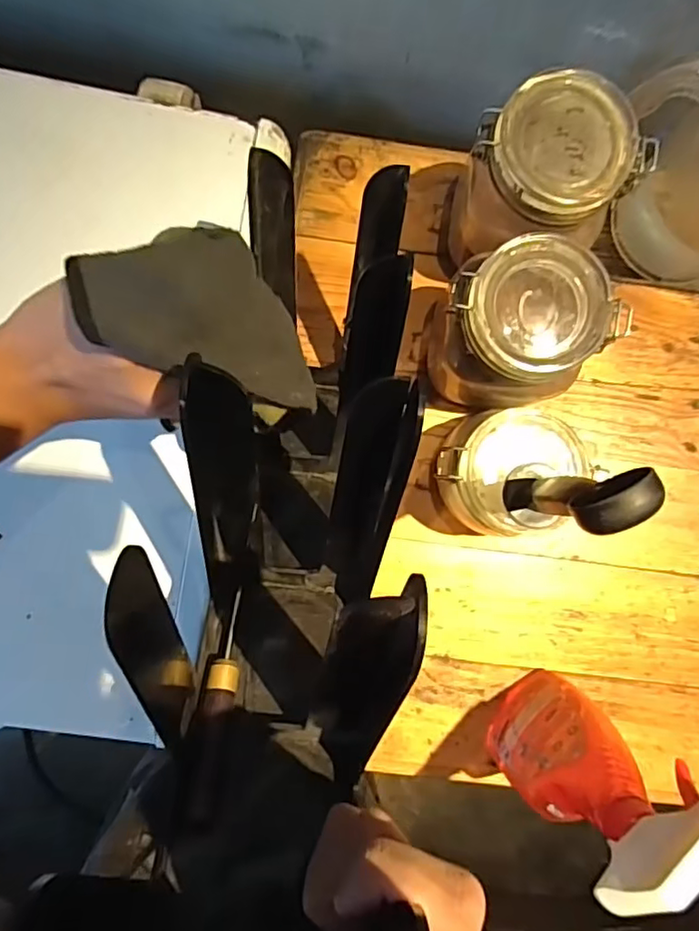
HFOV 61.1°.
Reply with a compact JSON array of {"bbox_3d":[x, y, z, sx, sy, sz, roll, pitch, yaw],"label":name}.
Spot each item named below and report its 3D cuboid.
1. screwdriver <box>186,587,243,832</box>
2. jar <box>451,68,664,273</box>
[{"bbox_3d":[-0.075,0.135,0.347,0.016,0.022,0.129,8,56,-6],"label":"screwdriver"},{"bbox_3d":[0.138,-0.211,0.467,0.114,0.153,0.092,-6,87,-4],"label":"jar"}]

